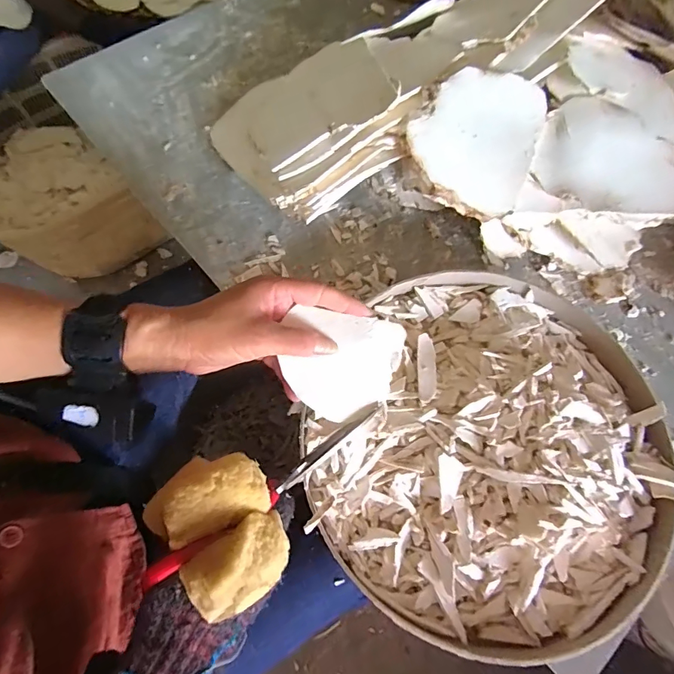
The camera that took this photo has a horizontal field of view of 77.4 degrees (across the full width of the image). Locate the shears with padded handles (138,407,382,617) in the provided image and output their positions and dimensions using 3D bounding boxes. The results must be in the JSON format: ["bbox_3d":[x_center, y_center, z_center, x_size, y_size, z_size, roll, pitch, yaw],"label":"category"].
[{"bbox_3d":[-0.033,0.103,0.259,0.156,0.062,0.078,-20,71,-9],"label":"shears with padded handles"}]

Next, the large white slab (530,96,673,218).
[{"bbox_3d":[0.267,-0.172,0.404,0.147,0.029,0.105,16,70,4],"label":"large white slab"}]

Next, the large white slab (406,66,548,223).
[{"bbox_3d":[0.131,-0.190,0.402,0.114,0.009,0.140,20,86,2],"label":"large white slab"}]

